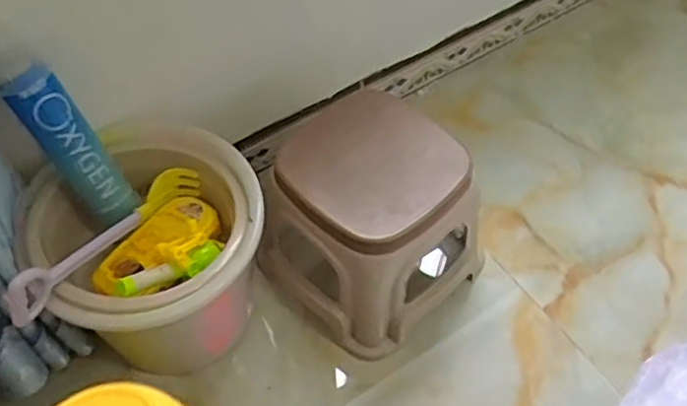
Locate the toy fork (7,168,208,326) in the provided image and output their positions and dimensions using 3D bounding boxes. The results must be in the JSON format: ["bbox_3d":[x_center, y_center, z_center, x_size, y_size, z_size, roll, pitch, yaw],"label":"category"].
[{"bbox_3d":[-0.299,0.043,0.867,0.047,0.070,0.297,28,45,18],"label":"toy fork"}]

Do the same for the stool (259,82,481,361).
[{"bbox_3d":[0.040,0.037,1.022,0.260,0.262,0.265,38,63,23],"label":"stool"}]

